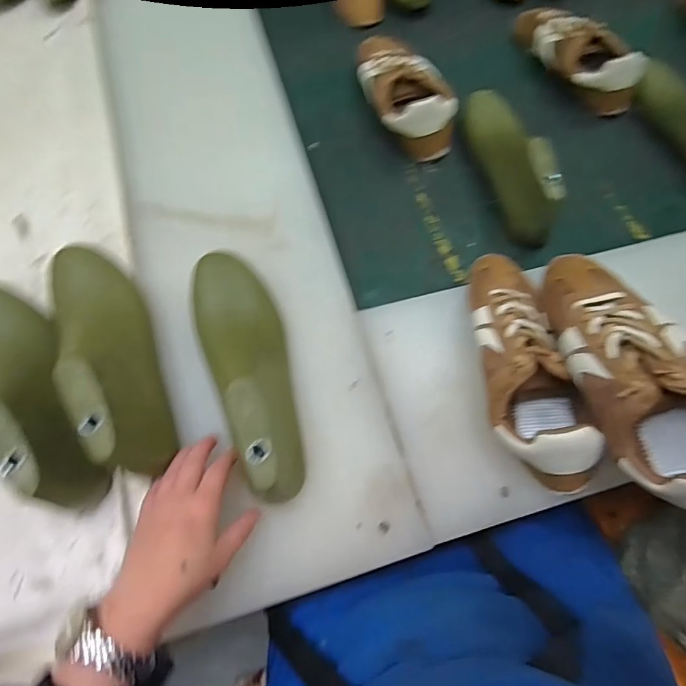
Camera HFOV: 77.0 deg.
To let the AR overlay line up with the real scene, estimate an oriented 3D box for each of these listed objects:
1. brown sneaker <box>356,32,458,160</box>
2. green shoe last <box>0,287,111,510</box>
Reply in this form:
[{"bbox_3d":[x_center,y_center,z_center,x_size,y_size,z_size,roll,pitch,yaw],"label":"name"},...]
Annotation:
[{"bbox_3d":[0.087,-0.379,0.638,0.111,0.077,0.238,-10,68,-4],"label":"brown sneaker"},{"bbox_3d":[-0.291,0.030,0.395,0.069,0.091,0.262,-37,72,-14],"label":"green shoe last"}]

